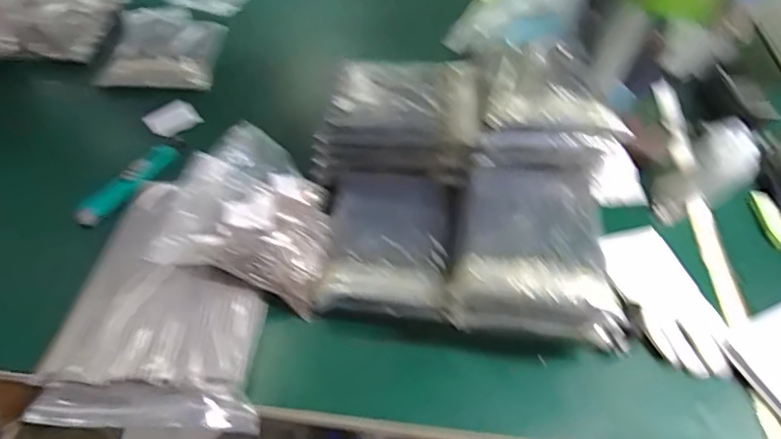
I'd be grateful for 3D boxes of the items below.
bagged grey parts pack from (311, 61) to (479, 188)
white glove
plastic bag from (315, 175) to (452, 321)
[{"bbox_3d":[0.006,-0.122,0.650,0.185,0.107,0.138,3,49,-2],"label":"bagged grey parts pack"},{"bbox_3d":[0.297,0.081,0.564,0.103,0.021,0.178,-8,50,-11],"label":"white glove"},{"bbox_3d":[-0.003,0.032,0.598,0.147,0.061,0.195,6,46,-1],"label":"plastic bag"}]

